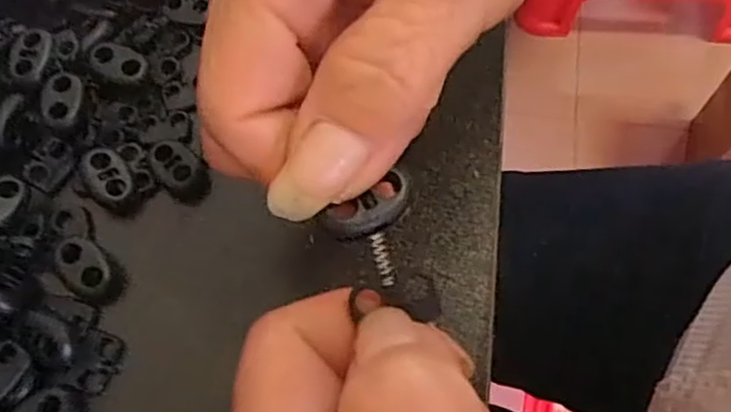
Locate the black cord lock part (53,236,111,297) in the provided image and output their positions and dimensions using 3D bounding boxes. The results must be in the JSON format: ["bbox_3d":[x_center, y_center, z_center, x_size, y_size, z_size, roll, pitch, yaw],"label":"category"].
[{"bbox_3d":[-0.087,0.019,0.204,0.019,0.006,0.013,41,74,18],"label":"black cord lock part"}]

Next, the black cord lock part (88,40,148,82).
[{"bbox_3d":[-0.085,-0.049,0.226,0.019,0.004,0.012,32,70,-2],"label":"black cord lock part"}]

